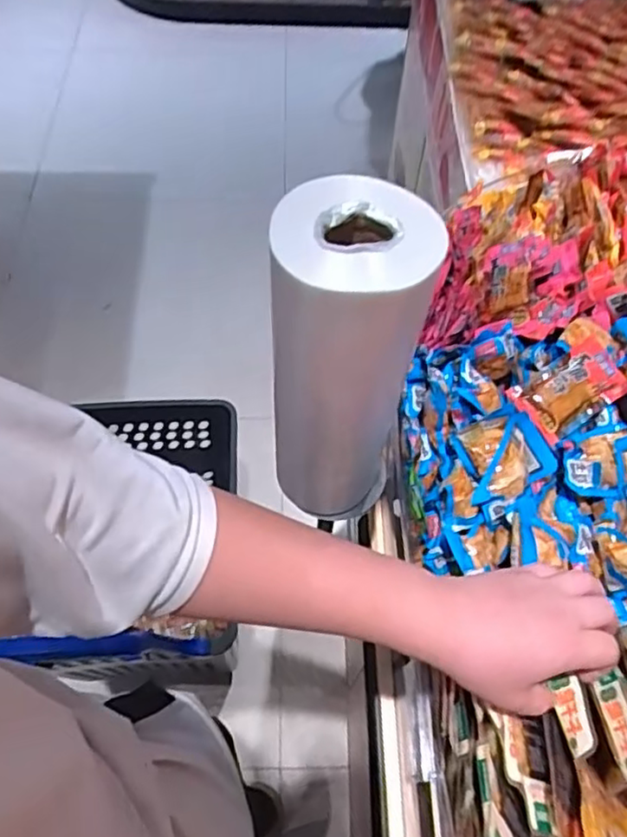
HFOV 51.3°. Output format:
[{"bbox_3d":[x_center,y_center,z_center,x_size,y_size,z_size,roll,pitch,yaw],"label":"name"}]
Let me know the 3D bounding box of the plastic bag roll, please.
[{"bbox_3d":[0.019,-0.020,0.464,0.088,0.304,0.077,13,61,4],"label":"plastic bag roll"}]

